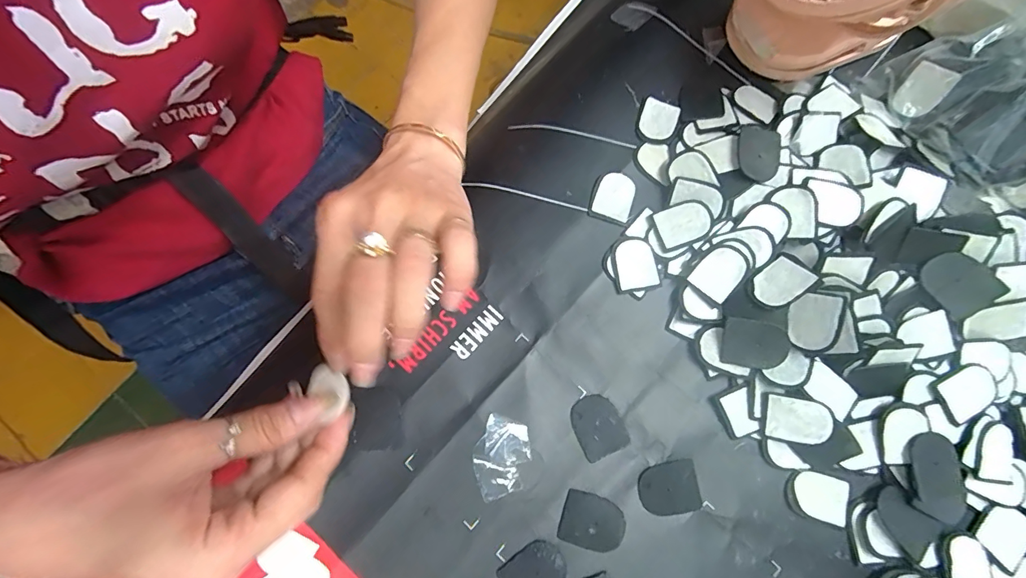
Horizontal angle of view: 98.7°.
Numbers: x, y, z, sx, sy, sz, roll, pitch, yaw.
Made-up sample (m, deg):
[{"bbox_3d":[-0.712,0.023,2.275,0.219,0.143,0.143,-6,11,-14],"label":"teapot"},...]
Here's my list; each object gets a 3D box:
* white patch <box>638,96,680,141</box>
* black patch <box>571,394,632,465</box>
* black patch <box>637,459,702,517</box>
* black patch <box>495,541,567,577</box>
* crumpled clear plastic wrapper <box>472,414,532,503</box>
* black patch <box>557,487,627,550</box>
[{"bbox_3d":[0.098,-0.114,0.297,0.024,0.005,0.031,19,78,4],"label":"white patch"},{"bbox_3d":[0.050,0.080,0.258,0.028,0.004,0.034,-24,79,-5],"label":"black patch"},{"bbox_3d":[0.089,0.114,0.251,0.034,0.004,0.027,-9,78,-2],"label":"black patch"},{"bbox_3d":[0.012,0.157,0.242,0.035,0.004,0.027,-37,80,-8],"label":"black patch"},{"bbox_3d":[-0.007,0.098,0.253,0.030,0.004,0.043,21,78,5],"label":"crumpled clear plastic wrapper"},{"bbox_3d":[0.045,0.130,0.246,0.035,0.004,0.027,16,78,4],"label":"black patch"}]

